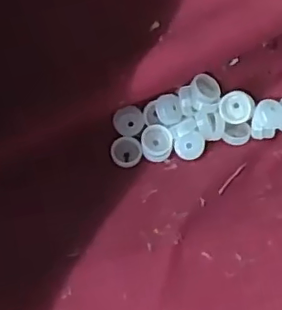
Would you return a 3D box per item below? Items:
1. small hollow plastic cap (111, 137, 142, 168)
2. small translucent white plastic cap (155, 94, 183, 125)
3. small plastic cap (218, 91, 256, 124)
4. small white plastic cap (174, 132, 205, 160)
[{"bbox_3d":[-0.008,-0.002,0.308,0.016,0.004,0.016,0,85,-3],"label":"small hollow plastic cap"},{"bbox_3d":[0.015,-0.025,0.306,0.013,0.005,0.015,-10,86,-4],"label":"small translucent white plastic cap"},{"bbox_3d":[0.052,-0.026,0.308,0.019,0.006,0.017,-22,86,-5],"label":"small plastic cap"},{"bbox_3d":[0.026,-0.005,0.307,0.016,0.006,0.014,-9,86,-4],"label":"small white plastic cap"}]

